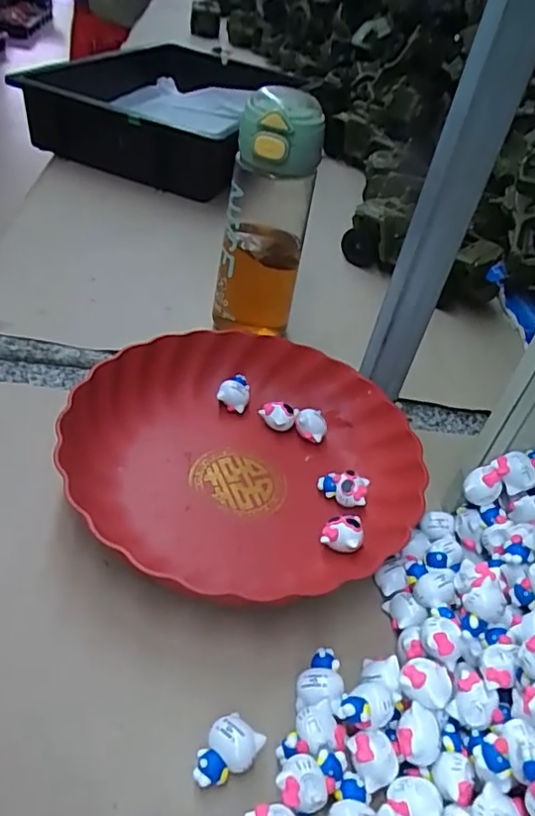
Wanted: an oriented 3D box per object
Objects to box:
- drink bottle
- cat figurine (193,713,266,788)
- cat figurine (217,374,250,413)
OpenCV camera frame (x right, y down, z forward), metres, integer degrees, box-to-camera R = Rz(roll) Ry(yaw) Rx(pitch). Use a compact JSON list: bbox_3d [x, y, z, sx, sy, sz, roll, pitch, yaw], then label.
[{"bbox_3d":[-0.001,-0.160,0.516,0.073,0.198,0.066,10,40,-3],"label":"drink bottle"},{"bbox_3d":[-0.020,0.168,0.284,0.024,0.018,0.030,28,43,17],"label":"cat figurine"},{"bbox_3d":[-0.027,-0.012,0.494,0.023,0.028,0.026,18,41,7],"label":"cat figurine"}]

